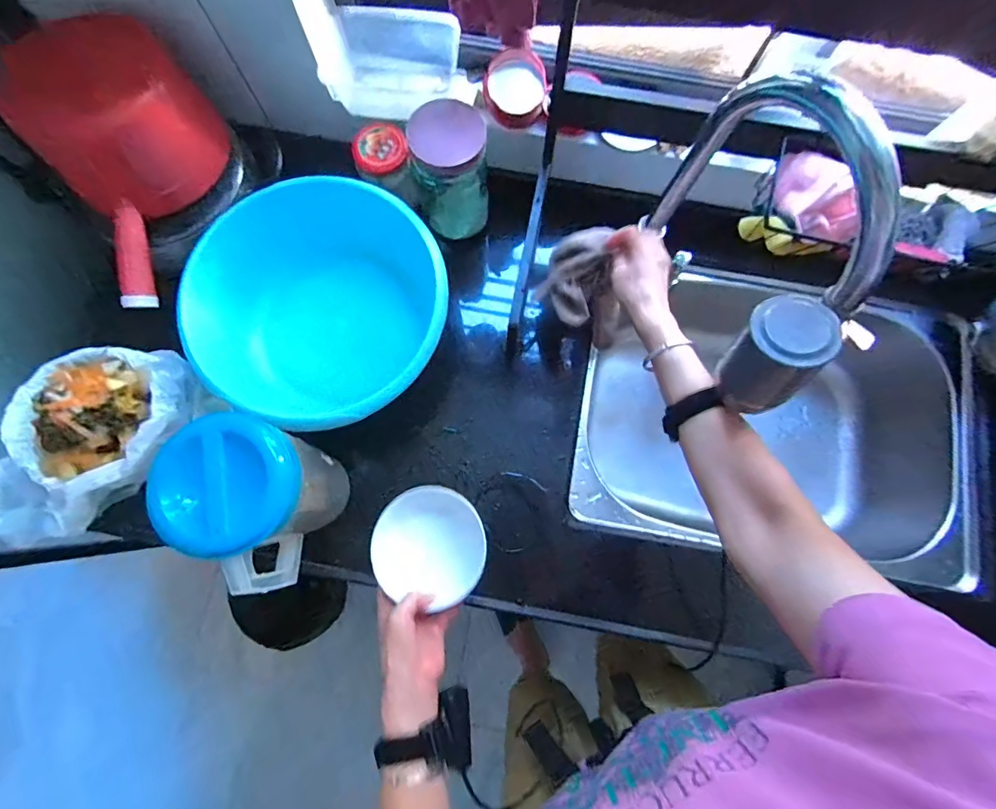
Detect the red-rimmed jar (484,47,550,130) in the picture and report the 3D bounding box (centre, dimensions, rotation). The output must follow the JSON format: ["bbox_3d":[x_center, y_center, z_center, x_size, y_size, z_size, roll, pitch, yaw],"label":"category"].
[{"bbox_3d":[0.023,-0.396,0.578,0.077,0.047,0.074,0,79,-1],"label":"red-rimmed jar"}]

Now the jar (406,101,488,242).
[{"bbox_3d":[-0.061,-0.300,0.610,0.087,0.157,0.077,-14,79,-3],"label":"jar"}]

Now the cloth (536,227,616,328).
[{"bbox_3d":[0.098,-0.159,0.575,0.077,0.050,0.118,22,79,4],"label":"cloth"}]

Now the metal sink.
[{"bbox_3d":[0.397,0.035,0.759,0.538,0.239,0.389,10,79,1],"label":"metal sink"}]

